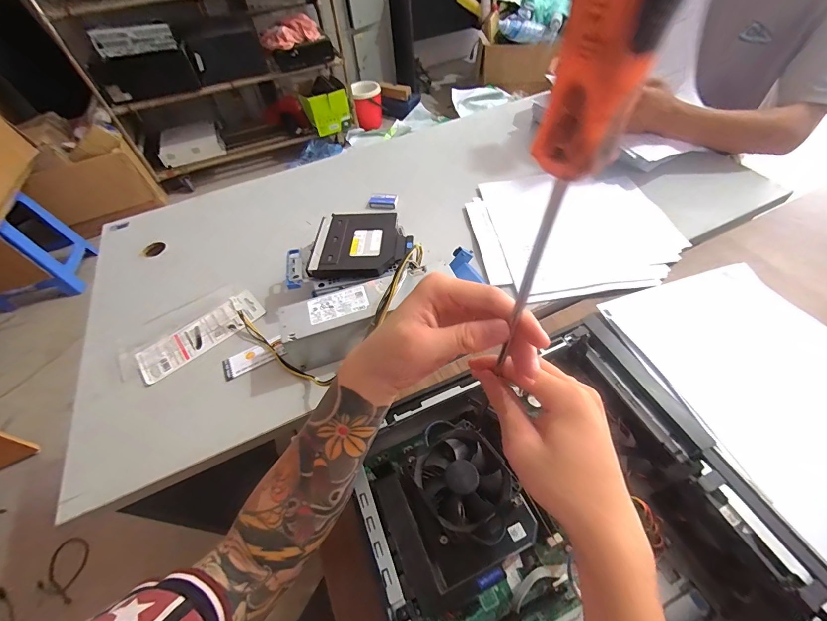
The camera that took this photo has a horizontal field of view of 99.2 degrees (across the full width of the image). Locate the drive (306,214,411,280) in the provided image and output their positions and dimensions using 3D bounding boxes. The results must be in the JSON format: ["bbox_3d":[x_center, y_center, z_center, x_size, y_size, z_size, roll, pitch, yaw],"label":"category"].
[{"bbox_3d":[-0.081,-0.106,0.553,0.148,0.015,0.132,-1,52,5],"label":"drive"}]

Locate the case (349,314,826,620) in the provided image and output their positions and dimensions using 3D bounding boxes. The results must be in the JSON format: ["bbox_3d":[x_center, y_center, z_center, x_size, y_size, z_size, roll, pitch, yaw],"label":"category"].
[{"bbox_3d":[0.119,0.191,0.324,0.324,0.090,0.288,-20,53,-10],"label":"case"}]

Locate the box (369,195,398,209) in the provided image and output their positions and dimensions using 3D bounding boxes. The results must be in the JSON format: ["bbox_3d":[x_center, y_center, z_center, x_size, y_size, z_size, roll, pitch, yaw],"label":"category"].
[{"bbox_3d":[-0.059,-0.214,0.692,0.053,0.013,0.030,7,53,11],"label":"box"}]

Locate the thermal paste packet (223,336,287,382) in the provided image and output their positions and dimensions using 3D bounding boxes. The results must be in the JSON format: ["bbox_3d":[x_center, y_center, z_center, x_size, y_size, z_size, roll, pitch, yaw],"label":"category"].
[{"bbox_3d":[-0.229,0.066,0.505,0.087,0.008,0.039,-24,54,-13],"label":"thermal paste packet"}]

